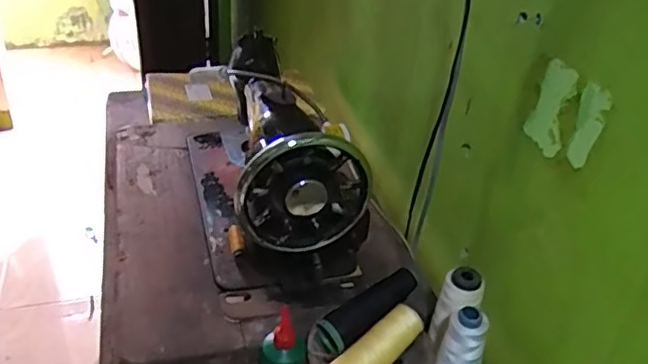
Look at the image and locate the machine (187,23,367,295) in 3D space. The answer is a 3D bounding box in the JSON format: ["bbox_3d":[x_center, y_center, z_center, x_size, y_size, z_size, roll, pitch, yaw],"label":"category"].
[{"bbox_3d":[-0.075,-0.048,0.782,0.164,0.209,0.382,-6,35,-17],"label":"machine"}]

